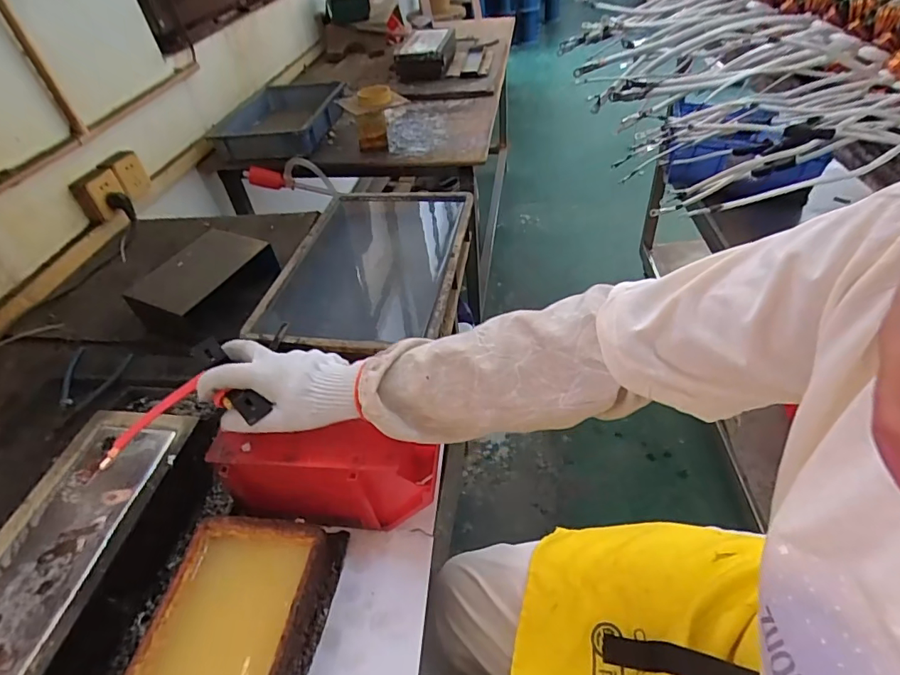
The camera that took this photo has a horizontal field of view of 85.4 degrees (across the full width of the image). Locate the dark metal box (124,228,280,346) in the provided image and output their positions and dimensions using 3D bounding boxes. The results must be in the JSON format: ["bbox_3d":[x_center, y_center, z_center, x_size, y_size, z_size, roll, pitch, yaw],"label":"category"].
[{"bbox_3d":[-0.416,-0.085,0.846,0.157,0.091,0.199,14,48,21],"label":"dark metal box"}]

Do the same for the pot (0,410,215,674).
[{"bbox_3d":[-0.377,0.236,0.491,0.150,0.085,0.335,1,45,9],"label":"pot"}]

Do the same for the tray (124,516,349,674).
[{"bbox_3d":[-0.195,0.274,0.441,0.135,0.067,0.225,3,45,10],"label":"tray"}]

